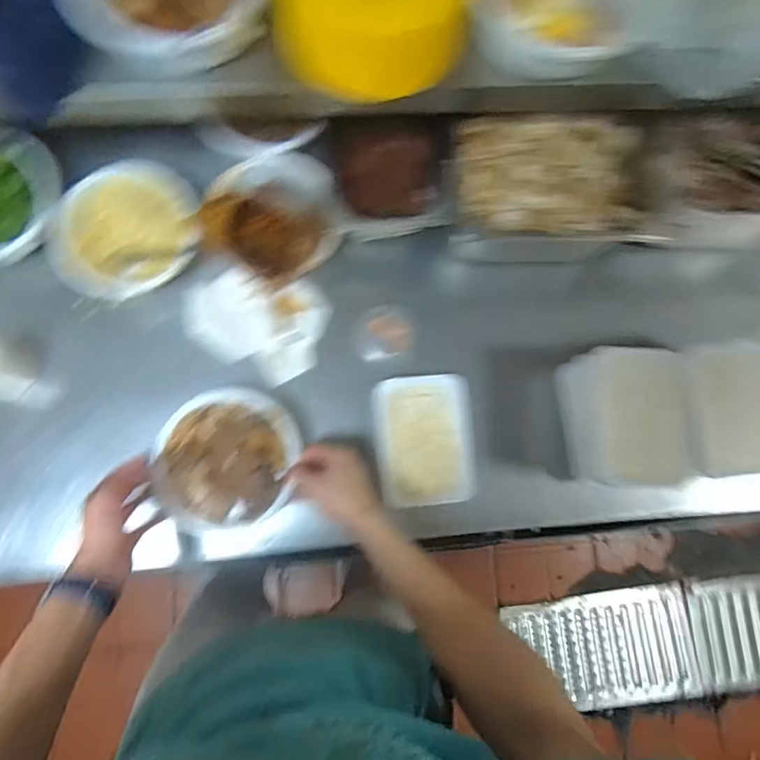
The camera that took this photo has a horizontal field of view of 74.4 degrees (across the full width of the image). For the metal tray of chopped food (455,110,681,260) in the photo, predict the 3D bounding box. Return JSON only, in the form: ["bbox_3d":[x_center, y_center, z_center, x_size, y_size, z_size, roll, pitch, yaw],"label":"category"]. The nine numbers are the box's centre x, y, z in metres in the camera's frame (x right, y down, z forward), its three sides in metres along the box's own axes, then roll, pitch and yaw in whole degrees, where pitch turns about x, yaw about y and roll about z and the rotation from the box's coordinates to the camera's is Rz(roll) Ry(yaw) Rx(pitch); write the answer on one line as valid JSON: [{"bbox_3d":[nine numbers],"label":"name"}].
[{"bbox_3d":[0.219,-0.245,0.649,0.253,0.066,0.177,-4,81,-5],"label":"metal tray of chopped food"}]

